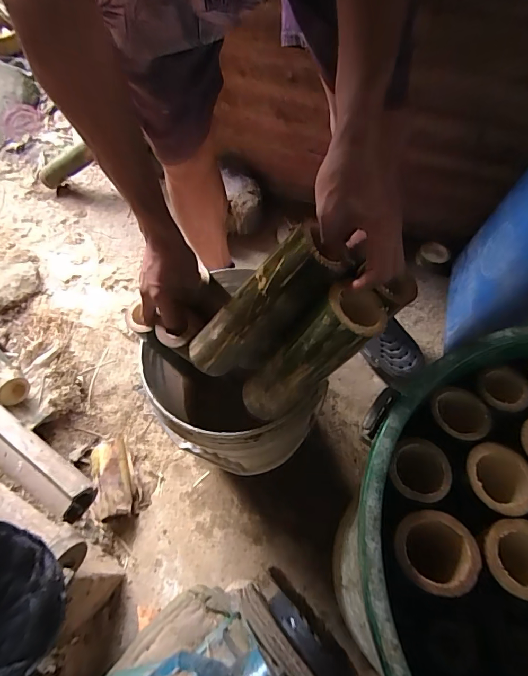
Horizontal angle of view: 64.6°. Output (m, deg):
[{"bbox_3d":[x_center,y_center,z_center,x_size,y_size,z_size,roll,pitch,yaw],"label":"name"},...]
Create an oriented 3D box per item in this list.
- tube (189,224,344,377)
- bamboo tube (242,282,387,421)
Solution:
[{"bbox_3d":[-0.005,-0.027,0.472,0.057,0.233,0.049,0,60,-37],"label":"tube"},{"bbox_3d":[0.040,0.034,0.479,0.061,0.237,0.057,-5,62,-32],"label":"bamboo tube"}]

